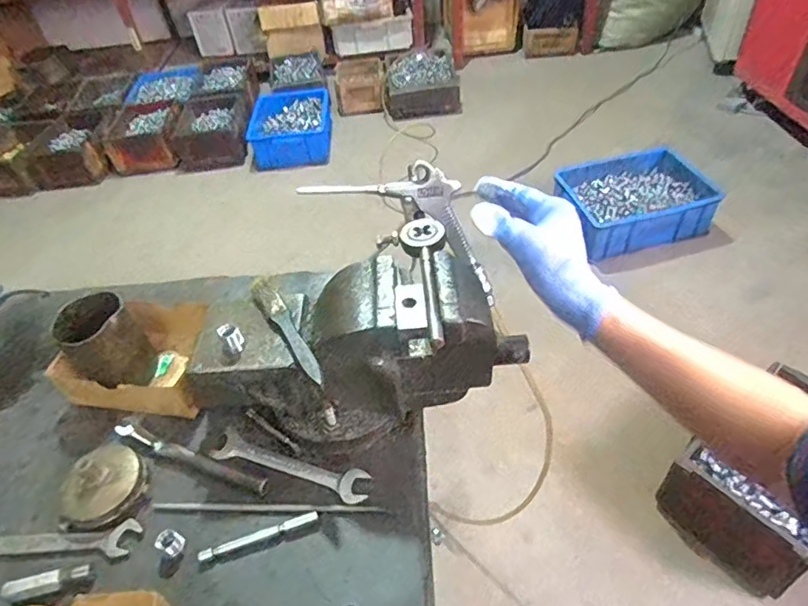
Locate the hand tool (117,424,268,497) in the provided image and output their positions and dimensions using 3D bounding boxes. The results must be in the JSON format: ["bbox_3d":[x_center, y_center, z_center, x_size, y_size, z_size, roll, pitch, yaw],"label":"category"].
[{"bbox_3d":[-0.217,0.156,0.536,0.177,0.018,0.017,12,47,18],"label":"hand tool"}]

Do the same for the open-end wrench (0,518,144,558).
[{"bbox_3d":[-0.333,0.222,0.494,0.171,0.005,0.034,-3,44,4],"label":"open-end wrench"}]

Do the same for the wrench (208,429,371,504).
[{"bbox_3d":[-0.113,0.163,0.529,0.166,0.007,0.034,10,47,17],"label":"wrench"}]

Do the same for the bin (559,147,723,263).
[{"bbox_3d":[0.722,-0.327,1.696,0.448,0.151,0.345,-8,44,-1],"label":"bin"}]

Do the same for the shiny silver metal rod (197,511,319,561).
[{"bbox_3d":[-0.130,0.211,0.480,0.108,0.006,0.009,-15,45,-9],"label":"shiny silver metal rod"}]

